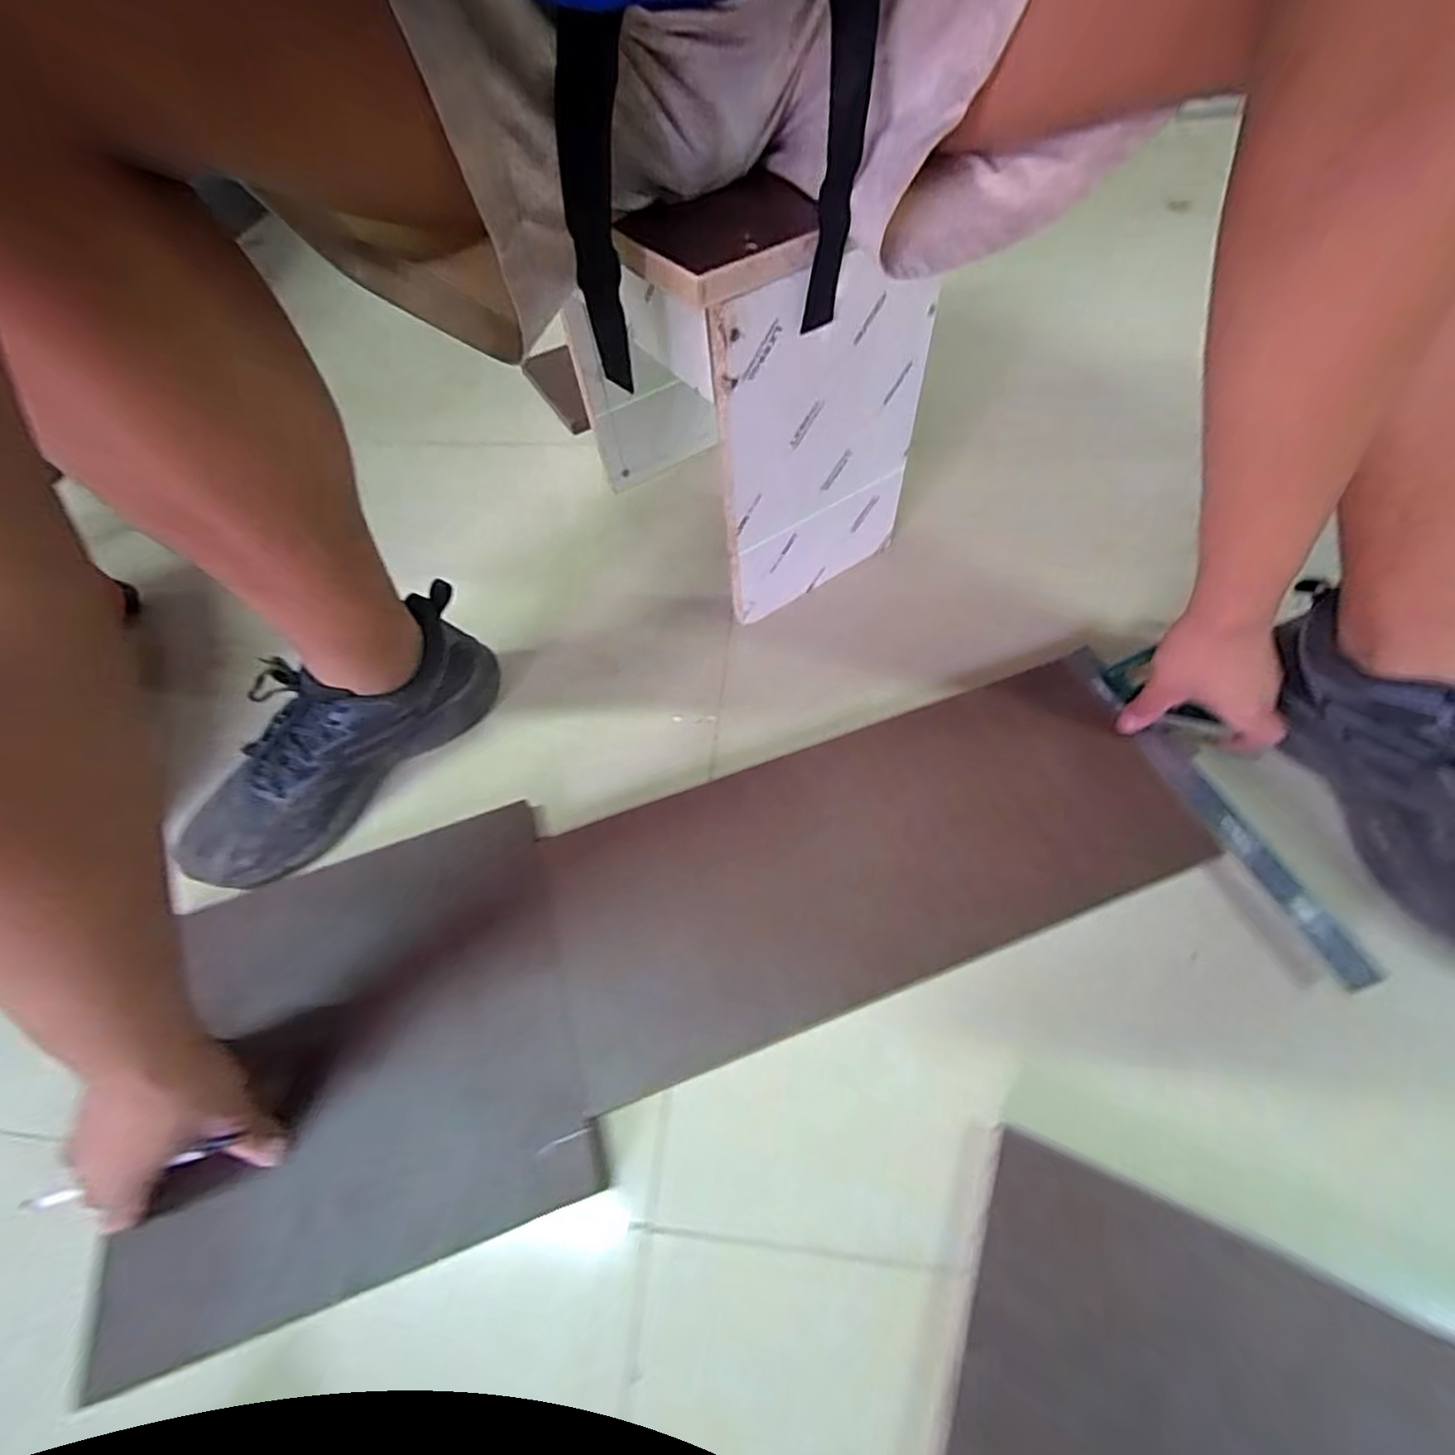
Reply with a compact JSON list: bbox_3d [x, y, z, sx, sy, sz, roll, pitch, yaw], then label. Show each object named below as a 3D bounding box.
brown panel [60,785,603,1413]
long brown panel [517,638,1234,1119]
[{"bbox_3d":[-0.252,0.213,0.430,0.278,0.015,0.276,-18,56,-7],"label":"brown panel"},{"bbox_3d":[0.108,0.089,0.485,0.485,0.022,0.209,-19,56,-10],"label":"long brown panel"}]

